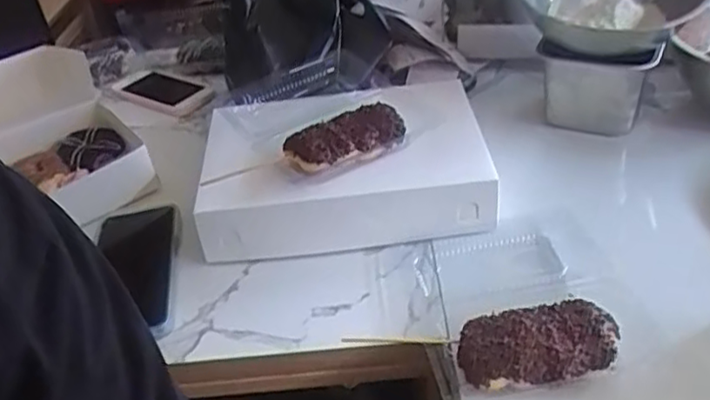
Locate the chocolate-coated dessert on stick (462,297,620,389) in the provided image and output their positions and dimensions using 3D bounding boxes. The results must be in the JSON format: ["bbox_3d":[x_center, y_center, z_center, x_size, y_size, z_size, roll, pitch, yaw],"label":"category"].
[{"bbox_3d":[0.134,0.108,0.497,0.115,0.034,0.056,-11,38,-5],"label":"chocolate-coated dessert on stick"}]

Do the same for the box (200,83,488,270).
[{"bbox_3d":[-0.012,-0.041,0.669,0.265,0.082,0.185,-6,37,2],"label":"box"}]

